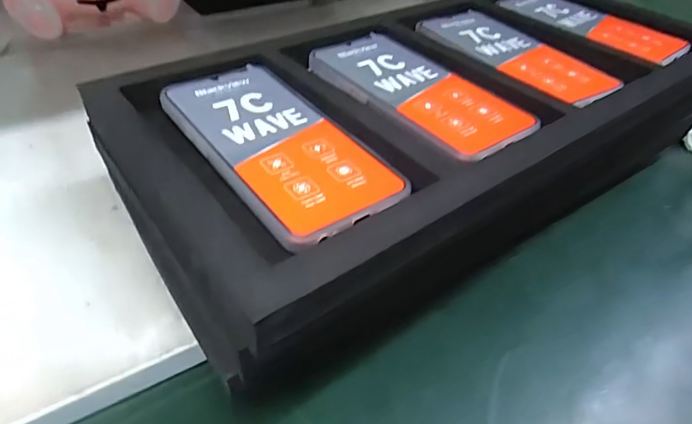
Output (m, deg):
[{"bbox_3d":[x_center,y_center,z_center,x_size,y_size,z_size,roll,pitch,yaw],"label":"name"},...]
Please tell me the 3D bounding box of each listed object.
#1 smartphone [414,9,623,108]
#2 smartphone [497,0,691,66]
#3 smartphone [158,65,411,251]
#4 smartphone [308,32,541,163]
[{"bbox_3d":[0.135,-0.128,0.379,0.073,0.007,0.173,-21,47,-26],"label":"smartphone"},{"bbox_3d":[0.221,-0.175,0.434,0.076,0.006,0.173,-23,48,-28],"label":"smartphone"},{"bbox_3d":[-0.043,-0.041,0.276,0.076,0.012,0.164,-23,48,-28],"label":"smartphone"},{"bbox_3d":[0.047,-0.087,0.328,0.077,0.004,0.169,-24,49,-29],"label":"smartphone"}]

